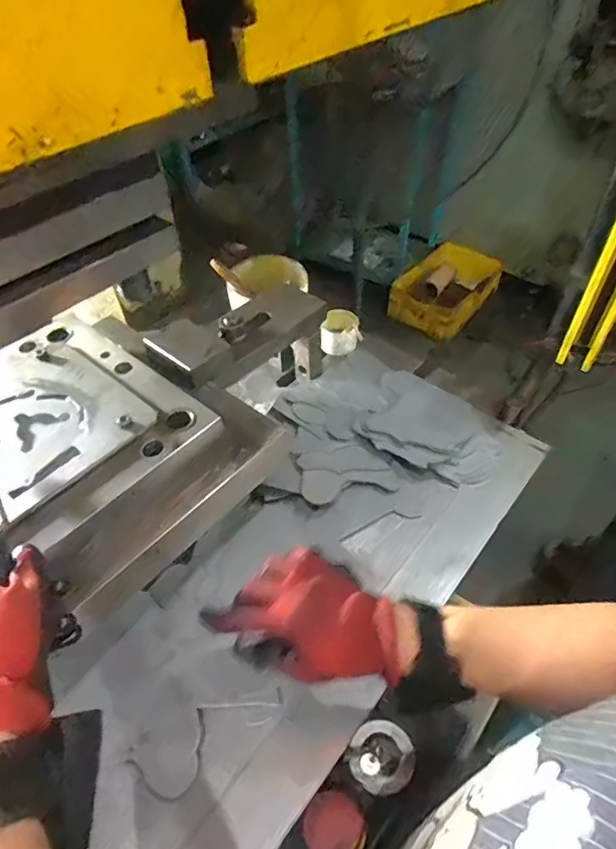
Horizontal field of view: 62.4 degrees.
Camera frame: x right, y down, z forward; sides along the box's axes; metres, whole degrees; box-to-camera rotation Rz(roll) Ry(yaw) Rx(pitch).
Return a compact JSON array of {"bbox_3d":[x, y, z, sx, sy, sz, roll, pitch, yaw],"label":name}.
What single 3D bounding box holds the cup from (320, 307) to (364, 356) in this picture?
[{"bbox_3d":[0.057,-0.159,0.869,0.068,0.052,0.068,-2,48,2],"label":"cup"}]

